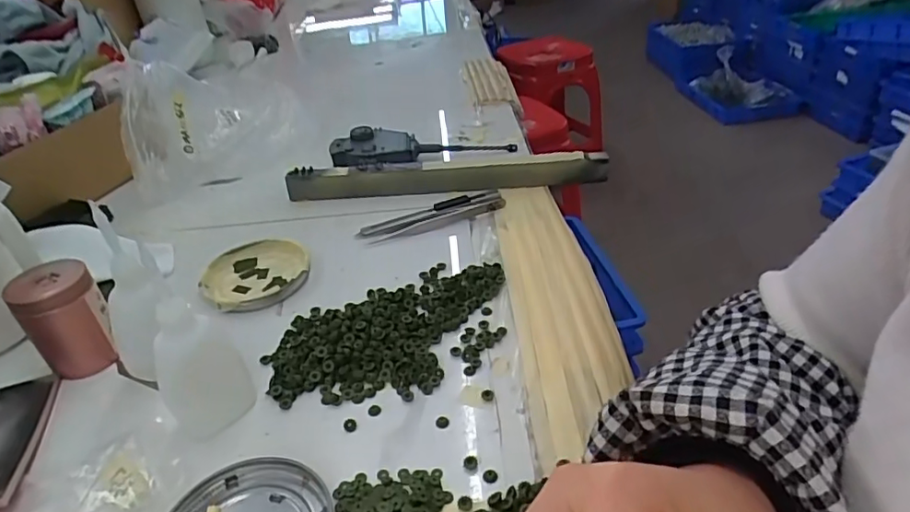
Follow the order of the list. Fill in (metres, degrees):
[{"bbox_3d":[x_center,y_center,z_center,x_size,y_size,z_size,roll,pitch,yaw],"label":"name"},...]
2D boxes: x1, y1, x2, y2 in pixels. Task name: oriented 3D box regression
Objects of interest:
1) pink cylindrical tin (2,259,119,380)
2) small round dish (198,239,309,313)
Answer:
[{"bbox_3d":[-0.247,0.038,0.353,0.041,0.061,0.043,-3,35,2],"label":"pink cylindrical tin"},{"bbox_3d":[-0.153,0.013,0.430,0.079,0.010,0.075,-3,35,2],"label":"small round dish"}]

